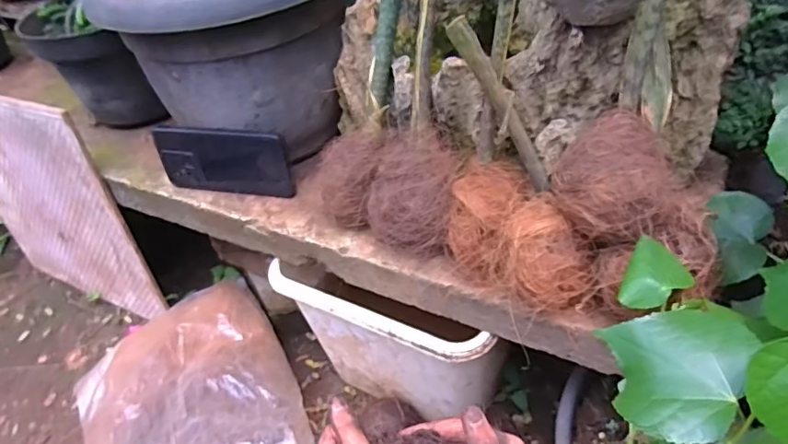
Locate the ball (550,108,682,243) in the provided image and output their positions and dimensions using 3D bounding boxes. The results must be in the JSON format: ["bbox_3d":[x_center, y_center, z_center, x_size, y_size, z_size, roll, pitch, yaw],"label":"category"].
[{"bbox_3d":[0.168,-0.032,0.413,0.087,0.069,0.085,9,46,21],"label":"ball"}]

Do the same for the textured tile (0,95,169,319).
[{"bbox_3d":[-0.553,-0.027,0.858,0.406,0.390,0.019,17,43,21],"label":"textured tile"}]

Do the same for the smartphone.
[{"bbox_3d":[-0.199,-0.071,0.630,0.170,0.085,0.014,4,45,17],"label":"smartphone"}]

